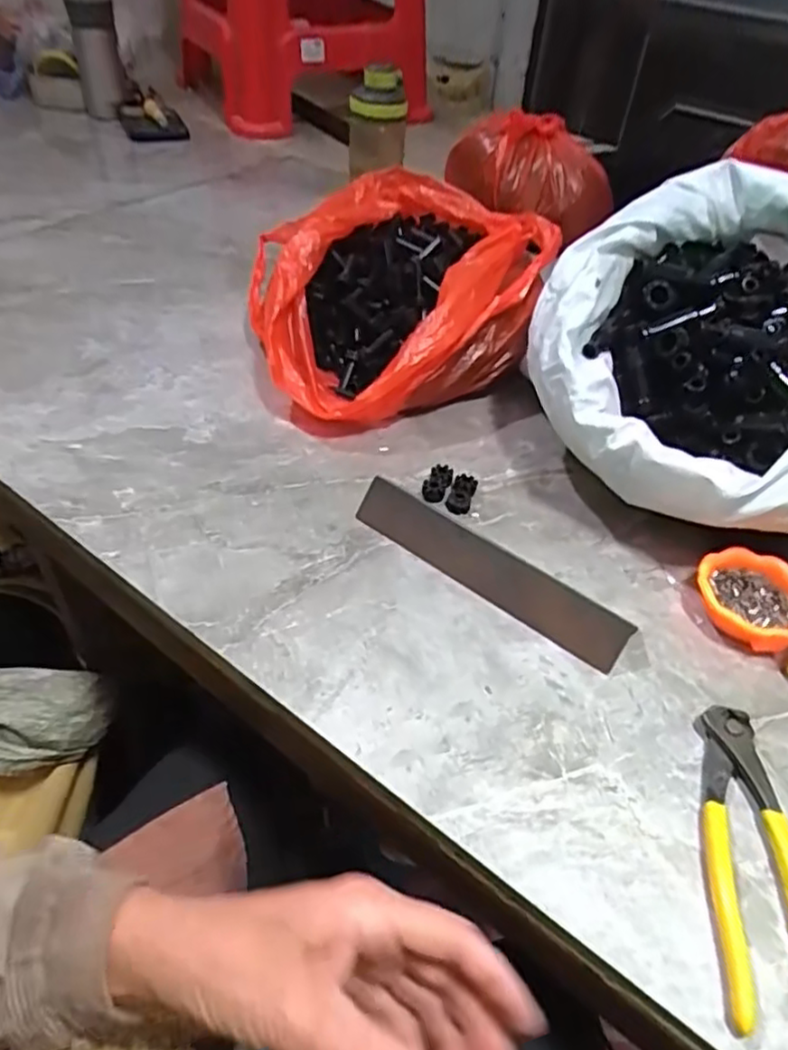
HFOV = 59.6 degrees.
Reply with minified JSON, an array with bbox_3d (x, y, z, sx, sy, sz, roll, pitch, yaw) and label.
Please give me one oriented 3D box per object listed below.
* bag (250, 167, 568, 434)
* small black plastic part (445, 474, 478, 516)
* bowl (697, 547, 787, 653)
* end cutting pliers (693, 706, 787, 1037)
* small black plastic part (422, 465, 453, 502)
[{"bbox_3d":[-0.008,-0.218,0.648,0.270,0.118,0.251,-20,50,-24],"label":"bag"},{"bbox_3d":[0.053,-0.024,0.542,0.018,0.009,0.038,15,45,9],"label":"small black plastic part"},{"bbox_3d":[0.250,0.050,0.477,0.071,0.025,0.074,3,44,-3],"label":"bowl"},{"bbox_3d":[0.189,0.171,0.358,0.049,0.015,0.159,10,44,4],"label":"end cutting pliers"},{"bbox_3d":[0.034,-0.032,0.550,0.020,0.013,0.034,17,45,11],"label":"small black plastic part"}]

